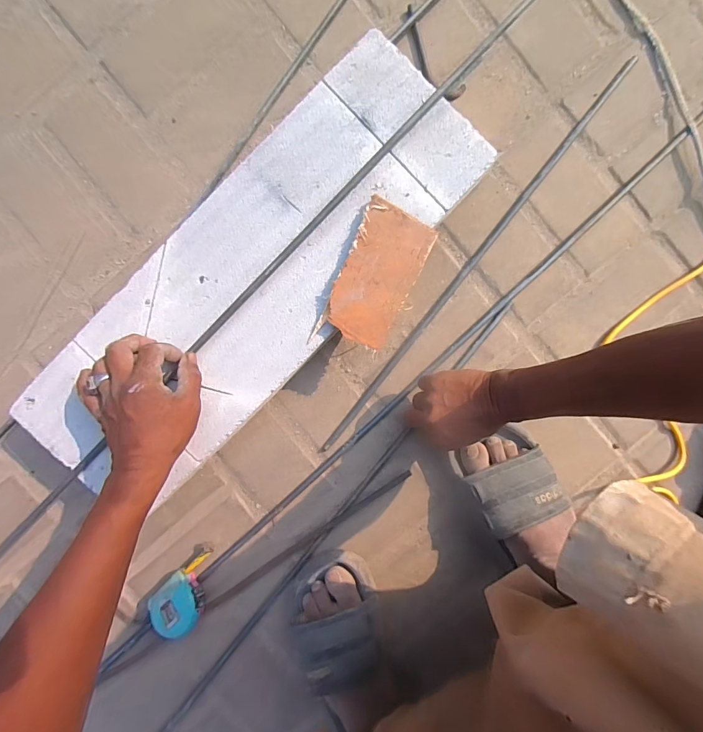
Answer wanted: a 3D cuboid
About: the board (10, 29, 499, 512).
[{"bbox_3d":[-0.112,-0.094,0.428,0.583,0.018,0.200,-44,93,2],"label":"board"}]

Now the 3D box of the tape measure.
[{"bbox_3d":[-0.216,0.300,0.498,0.061,0.050,0.087,43,93,-3],"label":"tape measure"}]

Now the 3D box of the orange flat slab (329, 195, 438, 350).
[{"bbox_3d":[0.031,-0.101,0.432,0.080,0.017,0.152,23,94,-1],"label":"orange flat slab"}]

